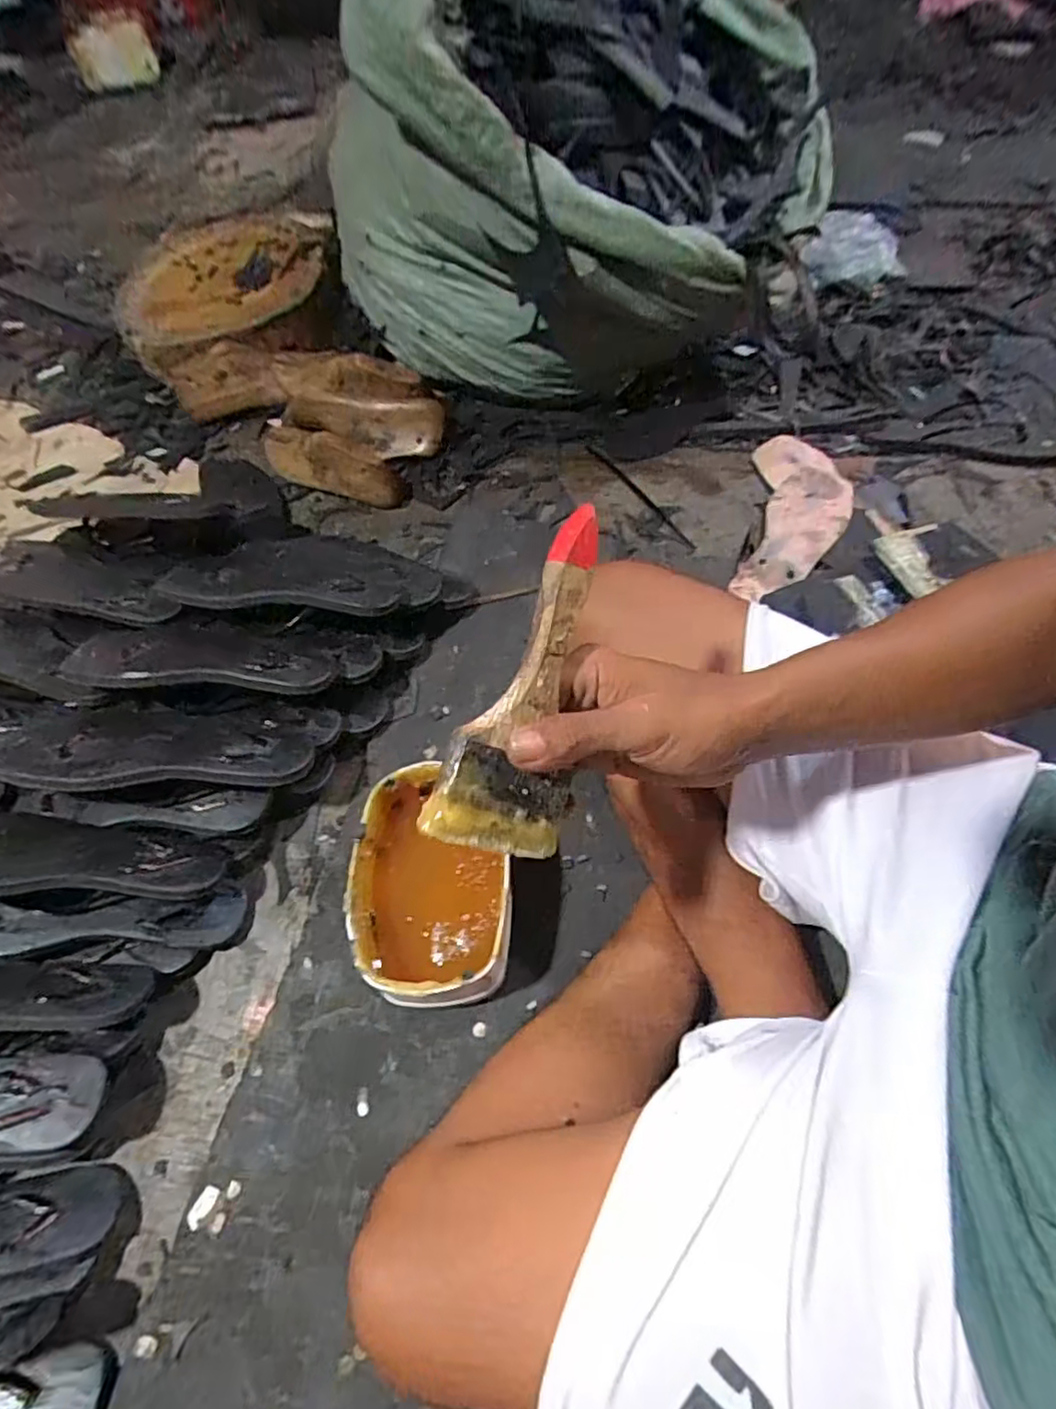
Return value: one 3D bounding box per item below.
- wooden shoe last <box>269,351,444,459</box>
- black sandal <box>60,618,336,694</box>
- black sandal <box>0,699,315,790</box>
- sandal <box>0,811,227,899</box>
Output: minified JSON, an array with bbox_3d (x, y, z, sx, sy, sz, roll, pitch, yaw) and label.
[{"bbox_3d":[-0.241,-0.414,0.926,0.243,0.107,0.118,7,61,9],"label":"wooden shoe last"},{"bbox_3d":[-0.319,-0.045,0.648,0.245,0.049,0.083,-2,60,4],"label":"black sandal"},{"bbox_3d":[-0.340,0.037,0.606,0.266,0.032,0.092,1,59,-16],"label":"black sandal"},{"bbox_3d":[-0.400,0.130,0.559,0.249,0.046,0.078,10,59,-19],"label":"sandal"}]

